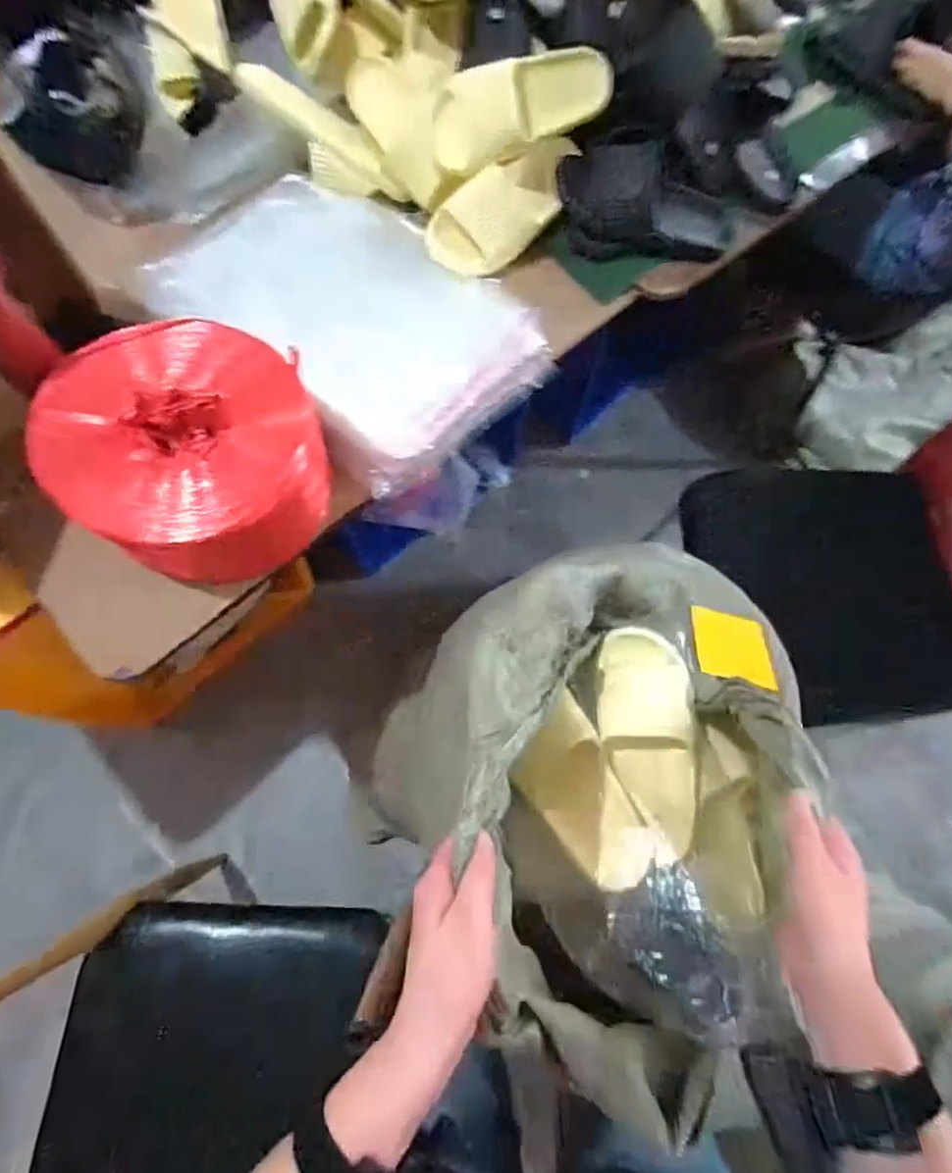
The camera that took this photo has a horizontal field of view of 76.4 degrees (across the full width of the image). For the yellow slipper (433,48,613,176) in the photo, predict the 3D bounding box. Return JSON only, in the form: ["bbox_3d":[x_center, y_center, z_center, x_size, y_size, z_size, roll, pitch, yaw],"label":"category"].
[{"bbox_3d":[0.062,-0.637,0.801,0.249,0.053,0.108,-21,114,-8],"label":"yellow slipper"}]

